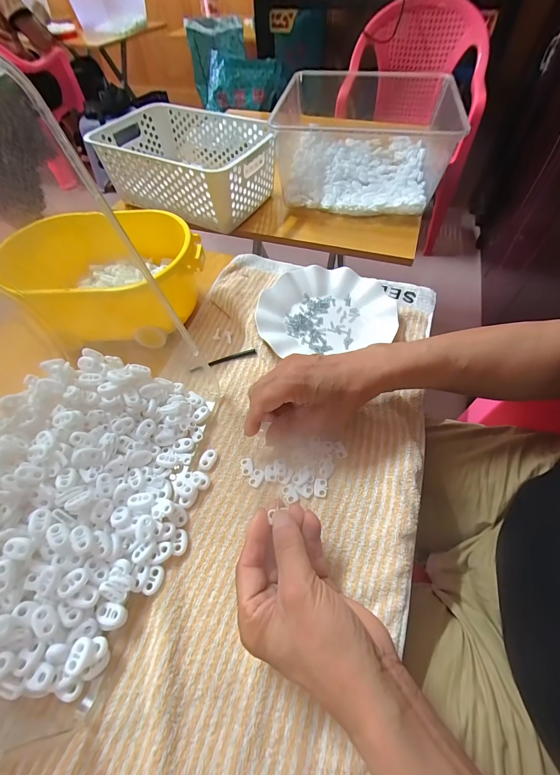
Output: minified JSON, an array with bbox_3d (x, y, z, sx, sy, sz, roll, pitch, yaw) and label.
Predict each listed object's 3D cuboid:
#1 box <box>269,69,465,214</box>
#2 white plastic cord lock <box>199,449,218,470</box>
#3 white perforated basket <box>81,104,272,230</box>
[{"bbox_3d":[0.161,-0.475,0.626,0.318,0.136,0.299,12,57,11],"label":"box"},{"bbox_3d":[-0.075,0.075,0.339,0.015,0.004,0.022,31,62,2],"label":"white plastic cord lock"},{"bbox_3d":[-0.167,-0.419,0.617,0.307,0.115,0.214,23,60,17],"label":"white perforated basket"}]

